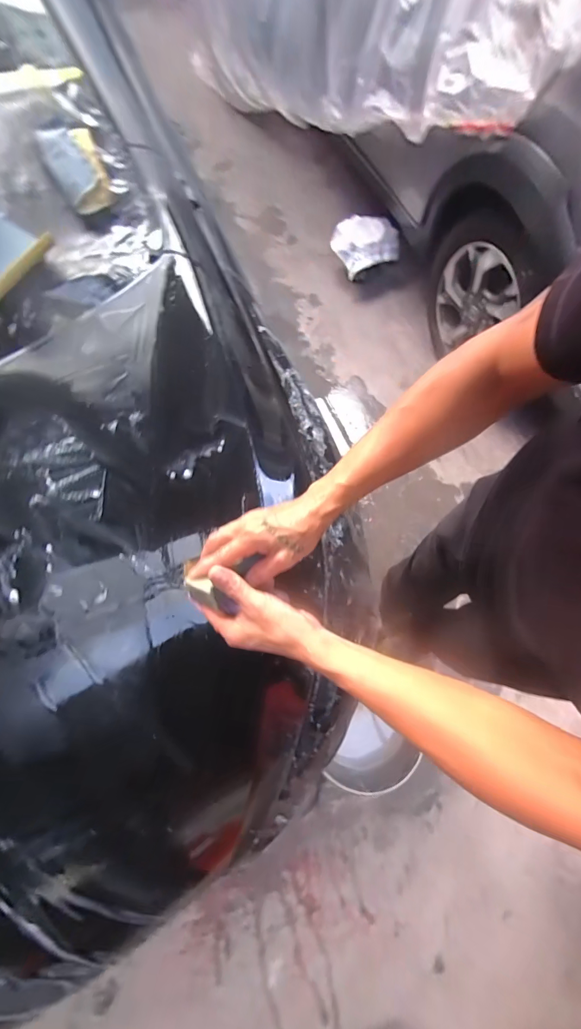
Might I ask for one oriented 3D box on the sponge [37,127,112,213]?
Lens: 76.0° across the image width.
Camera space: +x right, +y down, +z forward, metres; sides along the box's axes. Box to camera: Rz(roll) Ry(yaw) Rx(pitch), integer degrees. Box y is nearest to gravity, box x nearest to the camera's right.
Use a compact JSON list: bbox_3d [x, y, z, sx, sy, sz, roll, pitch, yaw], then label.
[{"bbox_3d":[-0.351,-0.567,0.608,0.079,0.026,0.117,-25,104,-11],"label":"sponge"}]

